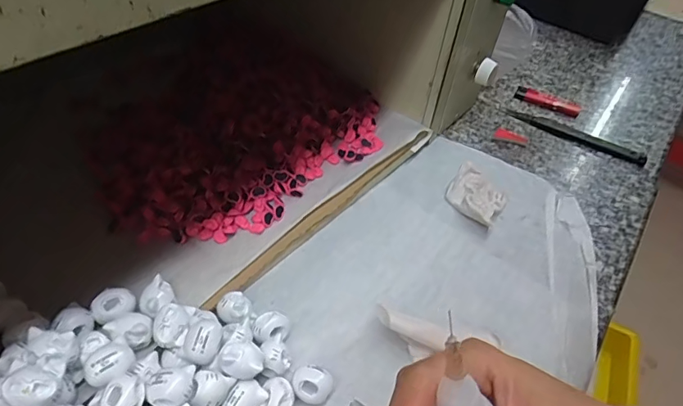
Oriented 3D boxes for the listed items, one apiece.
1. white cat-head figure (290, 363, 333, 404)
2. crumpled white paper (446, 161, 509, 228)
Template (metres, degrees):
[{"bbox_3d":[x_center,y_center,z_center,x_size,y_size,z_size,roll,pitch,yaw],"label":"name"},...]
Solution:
[{"bbox_3d":[-0.018,0.113,0.296,0.024,0.019,0.019,12,46,2],"label":"white cat-head figure"},{"bbox_3d":[0.121,-0.009,0.430,0.051,0.016,0.047,35,51,23],"label":"crumpled white paper"}]

